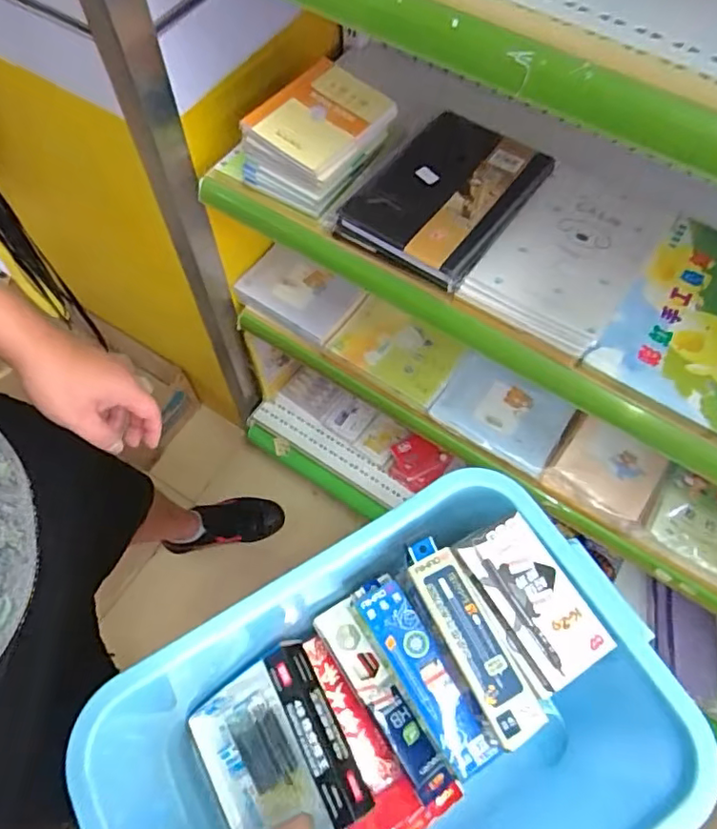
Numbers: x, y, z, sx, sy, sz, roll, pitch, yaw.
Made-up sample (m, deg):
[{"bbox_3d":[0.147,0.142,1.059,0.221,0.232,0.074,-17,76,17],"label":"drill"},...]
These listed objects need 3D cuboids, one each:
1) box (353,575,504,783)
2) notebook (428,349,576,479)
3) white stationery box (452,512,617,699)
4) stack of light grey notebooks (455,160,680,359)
[{"bbox_3d":[0.058,0.245,0.551,0.044,0.030,0.186,-27,67,-13],"label":"box"},{"bbox_3d":[0.210,-0.006,0.852,0.180,0.030,0.142,31,68,14],"label":"notebook"},{"bbox_3d":[0.157,0.170,0.532,0.077,0.023,0.144,-29,68,-14],"label":"white stationery box"},{"bbox_3d":[0.224,-0.170,0.607,0.137,0.029,0.215,34,68,15],"label":"stack of light grey notebooks"}]

